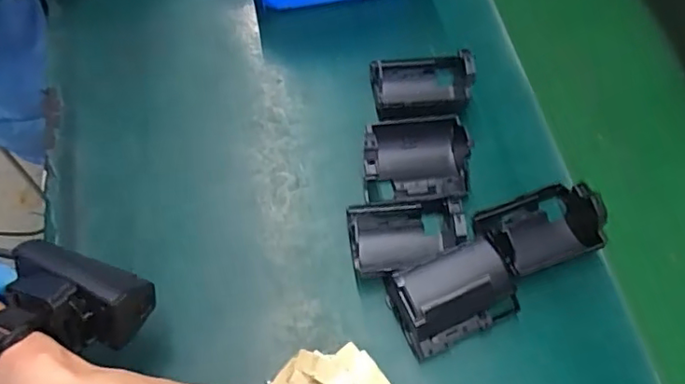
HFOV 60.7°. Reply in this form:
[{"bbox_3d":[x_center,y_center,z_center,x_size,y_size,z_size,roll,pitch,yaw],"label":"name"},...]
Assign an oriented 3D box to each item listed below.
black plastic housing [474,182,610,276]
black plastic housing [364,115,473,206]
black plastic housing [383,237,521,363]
[{"bbox_3d":[0.126,0.022,0.372,0.077,0.034,0.053,-17,65,-10],"label":"black plastic housing"},{"bbox_3d":[0.049,-0.023,0.393,0.071,0.035,0.052,-6,64,-5],"label":"black plastic housing"},{"bbox_3d":[0.064,0.065,0.350,0.070,0.040,0.046,-20,65,-11],"label":"black plastic housing"}]

